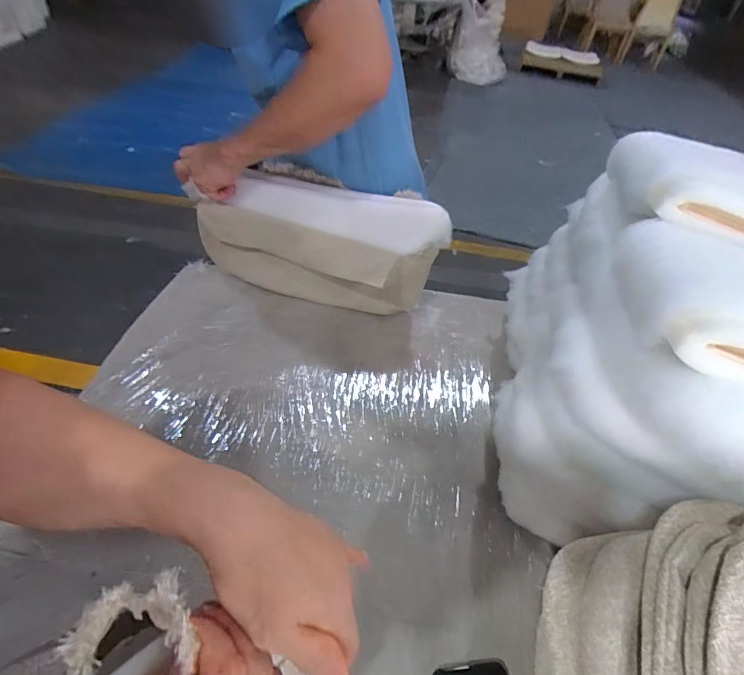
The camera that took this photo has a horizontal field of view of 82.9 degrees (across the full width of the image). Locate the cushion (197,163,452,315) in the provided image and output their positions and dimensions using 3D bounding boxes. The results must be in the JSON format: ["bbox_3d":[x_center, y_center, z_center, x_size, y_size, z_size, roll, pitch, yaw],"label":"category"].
[{"bbox_3d":[-0.100,-0.163,0.773,0.420,0.226,0.124,20,47,13],"label":"cushion"}]

